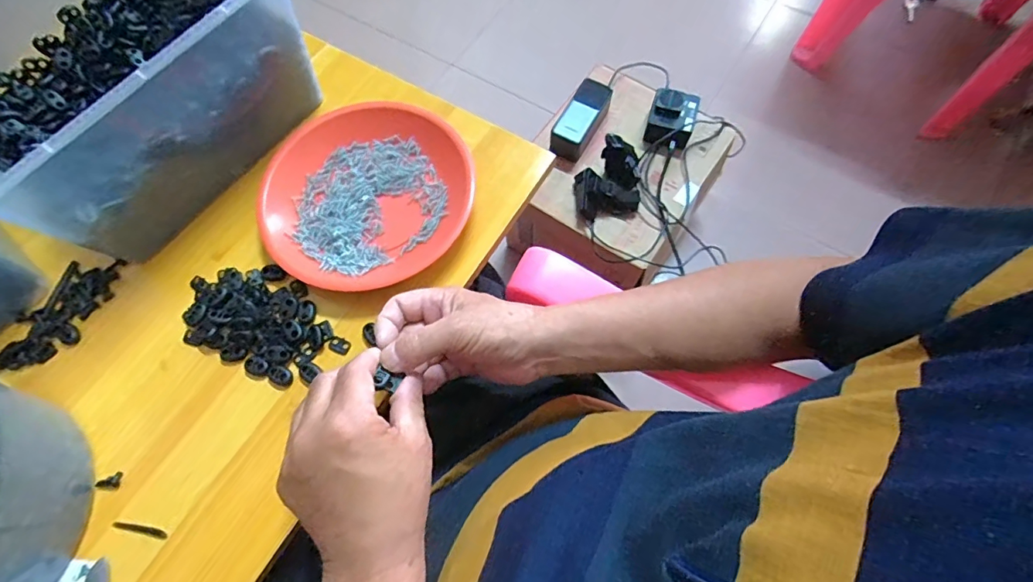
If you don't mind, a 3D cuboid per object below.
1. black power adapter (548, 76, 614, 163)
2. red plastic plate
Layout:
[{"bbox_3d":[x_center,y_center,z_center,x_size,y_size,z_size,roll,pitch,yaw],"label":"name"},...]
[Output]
[{"bbox_3d":[0.108,-0.280,0.771,0.060,0.056,0.147,27,73,12],"label":"black power adapter"},{"bbox_3d":[-0.140,-0.090,0.438,0.197,0.024,0.180,-1,69,2],"label":"red plastic plate"}]

